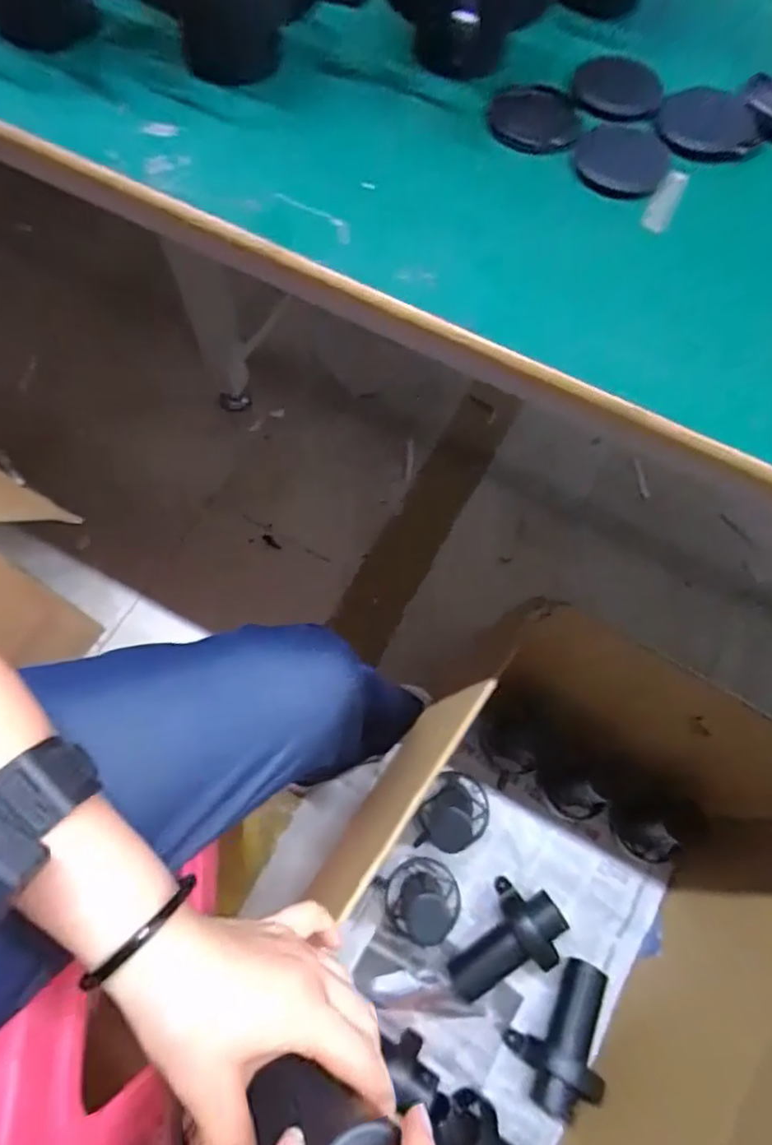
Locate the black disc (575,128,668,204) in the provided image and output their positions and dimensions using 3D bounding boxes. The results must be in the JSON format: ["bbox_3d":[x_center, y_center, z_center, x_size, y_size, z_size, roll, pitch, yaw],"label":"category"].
[{"bbox_3d":[0.123,-0.216,0.307,0.047,0.006,0.053,21,69,6],"label":"black disc"}]

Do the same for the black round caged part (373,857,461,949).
[{"bbox_3d":[0.049,0.425,0.749,0.099,0.164,0.103,1,68,-2],"label":"black round caged part"}]

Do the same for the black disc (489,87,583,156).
[{"bbox_3d":[0.080,-0.247,0.320,0.049,0.007,0.052,16,68,4],"label":"black disc"}]

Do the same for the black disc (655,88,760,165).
[{"bbox_3d":[0.179,-0.252,0.331,0.055,0.006,0.056,1,68,-2],"label":"black disc"}]

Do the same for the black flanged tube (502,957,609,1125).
[{"bbox_3d":[0.231,0.576,0.732,0.101,0.080,0.160,34,71,11],"label":"black flanged tube"}]

